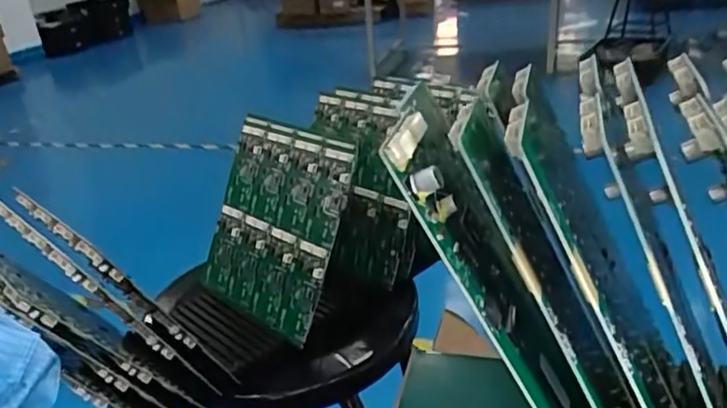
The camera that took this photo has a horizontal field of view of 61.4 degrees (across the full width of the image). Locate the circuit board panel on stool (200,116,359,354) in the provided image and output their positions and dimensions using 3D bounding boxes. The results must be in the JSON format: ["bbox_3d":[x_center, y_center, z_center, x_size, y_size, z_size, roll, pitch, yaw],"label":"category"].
[{"bbox_3d":[-0.097,0.020,0.654,0.016,0.204,0.189,8,9,-46],"label":"circuit board panel on stool"}]

